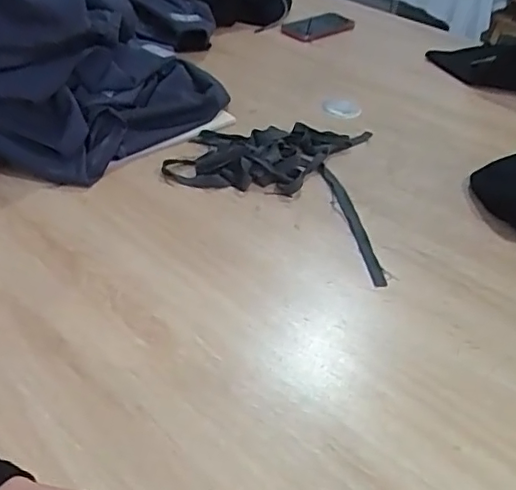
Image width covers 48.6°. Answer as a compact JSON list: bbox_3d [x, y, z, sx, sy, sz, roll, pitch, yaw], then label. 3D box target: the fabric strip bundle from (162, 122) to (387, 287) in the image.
[{"bbox_3d":[0.016,-0.087,0.736,0.272,0.025,0.305,7,39,4],"label":"fabric strip bundle"}]

